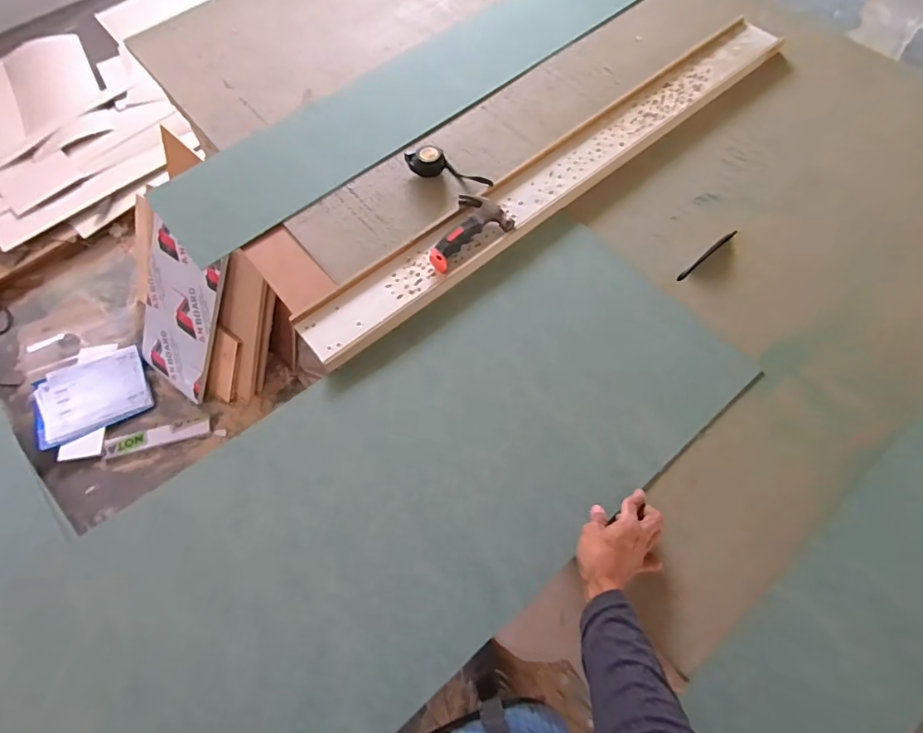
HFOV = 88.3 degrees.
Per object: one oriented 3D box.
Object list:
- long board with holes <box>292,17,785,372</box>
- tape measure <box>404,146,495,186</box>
[{"bbox_3d":[0.202,-0.369,0.879,1.127,0.026,0.125,-37,70,-15],"label":"long board with holes"},{"bbox_3d":[-0.024,-0.379,0.907,0.170,0.054,0.077,14,65,-7],"label":"tape measure"}]

